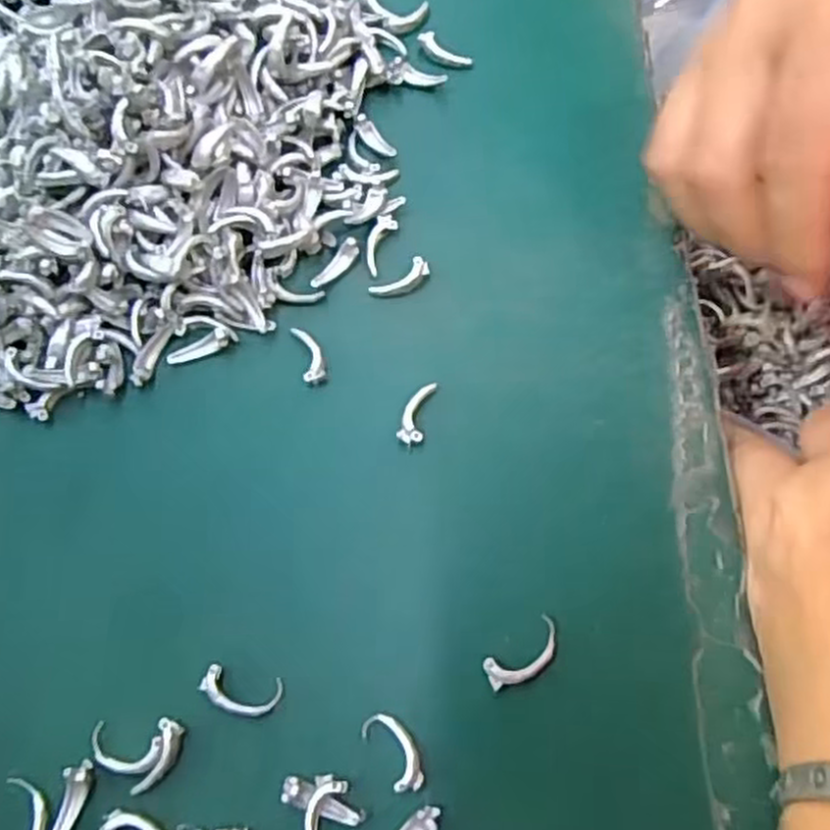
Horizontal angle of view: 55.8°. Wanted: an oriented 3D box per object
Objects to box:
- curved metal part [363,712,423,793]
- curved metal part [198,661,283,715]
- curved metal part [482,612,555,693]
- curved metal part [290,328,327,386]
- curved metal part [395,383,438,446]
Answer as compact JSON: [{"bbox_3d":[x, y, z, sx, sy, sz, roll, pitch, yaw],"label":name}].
[{"bbox_3d":[-0.005,0.086,0.200,0.010,0.004,0.021,-33,73,-9],"label":"curved metal part"},{"bbox_3d":[-0.047,0.073,0.208,0.022,0.004,0.011,10,72,6],"label":"curved metal part"},{"bbox_3d":[0.029,0.064,0.206,0.023,0.004,0.011,-34,73,-9],"label":"curved metal part"},{"bbox_3d":[-0.033,-0.019,0.240,0.007,0.004,0.020,-16,71,-3],"label":"curved metal part"},{"bbox_3d":[0.000,-0.001,0.232,0.007,0.004,0.020,13,72,7],"label":"curved metal part"}]

